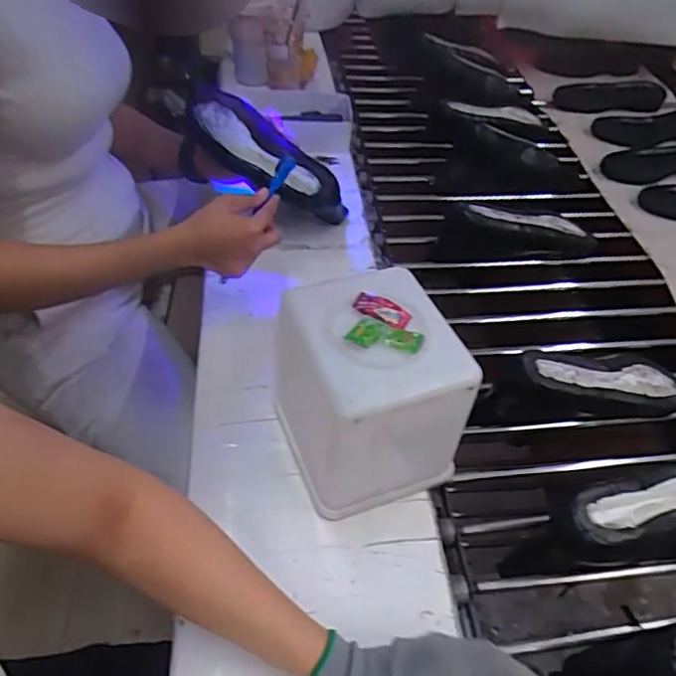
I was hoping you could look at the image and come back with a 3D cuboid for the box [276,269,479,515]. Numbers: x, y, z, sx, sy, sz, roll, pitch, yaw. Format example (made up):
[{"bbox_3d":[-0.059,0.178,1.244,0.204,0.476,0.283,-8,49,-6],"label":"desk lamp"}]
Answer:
[{"bbox_3d":[0.026,0.050,0.540,0.133,0.159,0.152,-17,51,-19],"label":"box"}]

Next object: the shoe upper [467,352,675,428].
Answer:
[{"bbox_3d":[0.293,0.059,0.684,0.257,0.096,0.075,-3,47,-8],"label":"shoe upper"}]

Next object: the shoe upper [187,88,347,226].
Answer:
[{"bbox_3d":[-0.104,-0.256,0.816,0.264,0.088,0.084,37,52,4],"label":"shoe upper"}]

